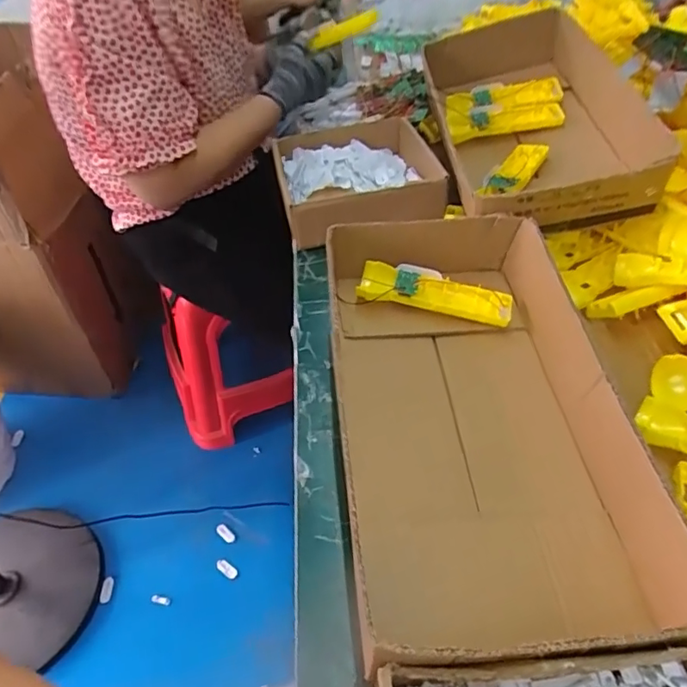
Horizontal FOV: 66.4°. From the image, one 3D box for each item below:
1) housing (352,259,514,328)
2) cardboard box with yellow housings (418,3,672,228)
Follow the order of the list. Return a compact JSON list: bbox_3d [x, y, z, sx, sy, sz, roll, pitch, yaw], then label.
[{"bbox_3d":[0.100,-0.055,0.578,0.164,0.034,0.050,11,47,11],"label":"housing"},{"bbox_3d":[0.241,-0.302,0.707,0.218,0.125,0.410,0,46,0],"label":"cardboard box with yellow housings"}]

